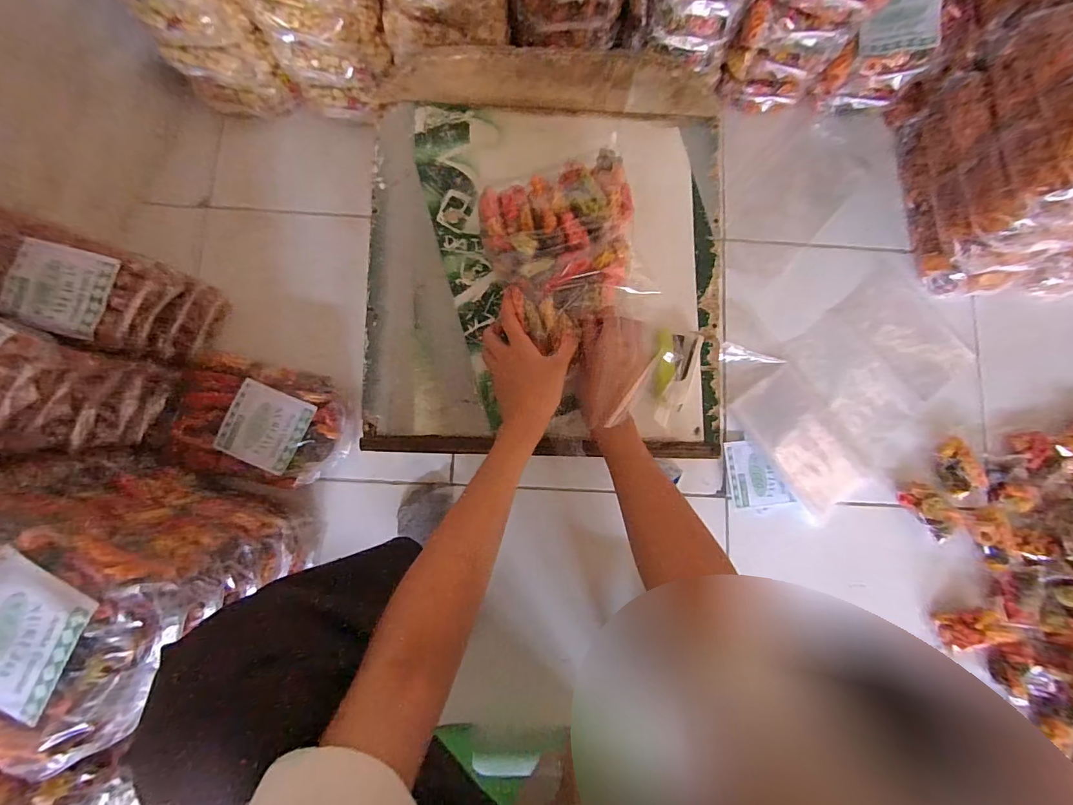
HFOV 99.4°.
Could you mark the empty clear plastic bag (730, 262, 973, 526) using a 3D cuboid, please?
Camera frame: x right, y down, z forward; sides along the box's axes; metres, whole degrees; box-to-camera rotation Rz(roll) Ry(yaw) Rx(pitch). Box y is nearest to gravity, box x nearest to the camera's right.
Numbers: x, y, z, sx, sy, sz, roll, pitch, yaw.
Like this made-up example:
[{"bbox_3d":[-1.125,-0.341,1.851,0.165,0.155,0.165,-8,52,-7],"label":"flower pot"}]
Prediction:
[{"bbox_3d":[0.488,-0.025,0.684,0.371,0.016,0.222,-38,85,-7],"label":"empty clear plastic bag"}]

